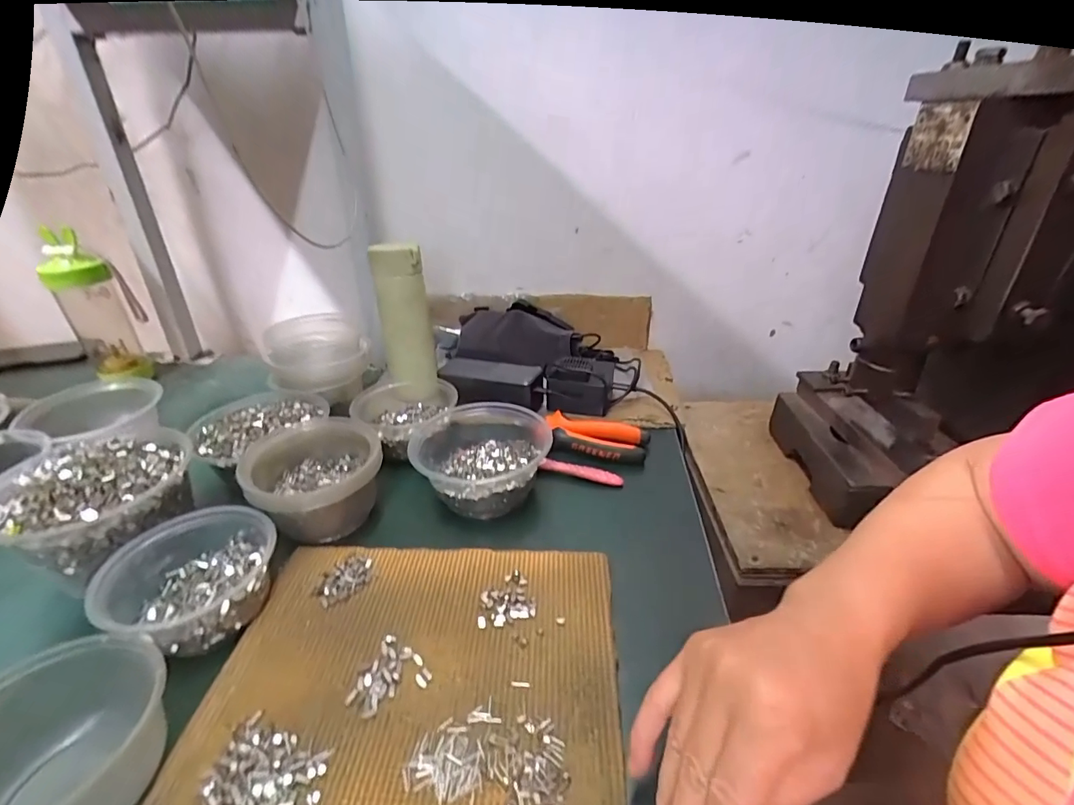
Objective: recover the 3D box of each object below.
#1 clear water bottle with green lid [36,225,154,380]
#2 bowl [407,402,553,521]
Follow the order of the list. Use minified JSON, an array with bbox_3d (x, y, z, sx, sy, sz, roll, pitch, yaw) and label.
[{"bbox_3d":[-0.601,-0.133,0.678,0.059,0.203,0.077,19,35,31],"label":"clear water bottle with green lid"},{"bbox_3d":[-0.058,0.050,0.512,0.134,0.060,0.147,-1,29,0],"label":"bowl"}]

